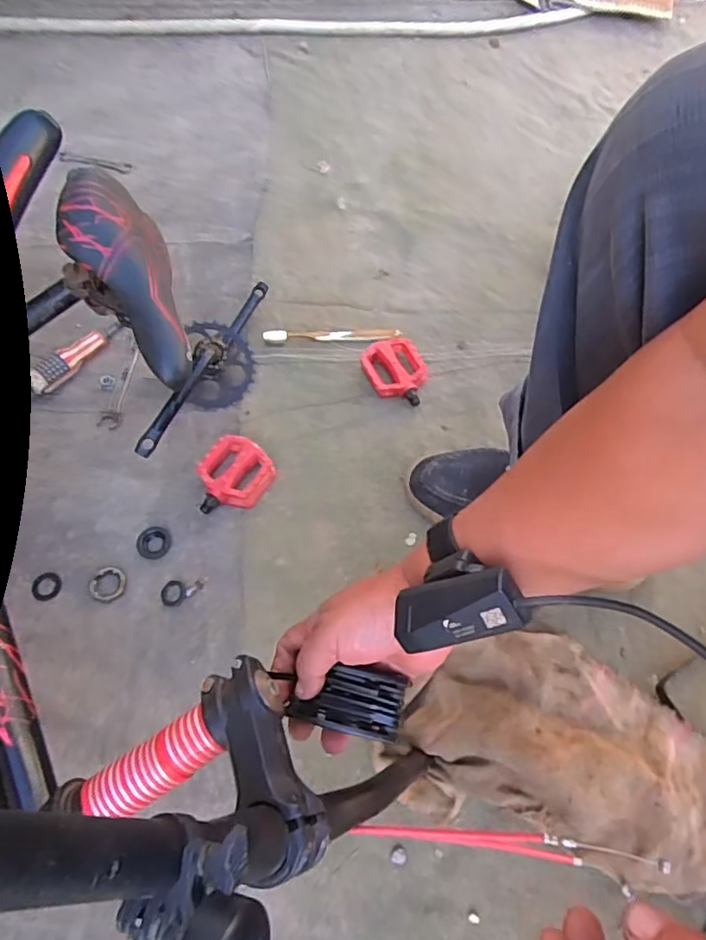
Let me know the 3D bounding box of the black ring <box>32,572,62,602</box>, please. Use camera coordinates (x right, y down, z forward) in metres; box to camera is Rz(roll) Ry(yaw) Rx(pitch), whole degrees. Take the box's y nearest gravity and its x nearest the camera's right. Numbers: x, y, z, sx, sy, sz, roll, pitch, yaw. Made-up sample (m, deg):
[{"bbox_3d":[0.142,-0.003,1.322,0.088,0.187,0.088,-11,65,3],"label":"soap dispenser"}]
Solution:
[{"bbox_3d":[-0.326,0.123,0.630,0.032,0.004,0.030,1,63,-1],"label":"black ring"}]

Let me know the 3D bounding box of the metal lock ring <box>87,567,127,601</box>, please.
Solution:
[{"bbox_3d":[-0.260,0.120,0.627,0.039,0.004,0.036,1,63,-1],"label":"metal lock ring"}]

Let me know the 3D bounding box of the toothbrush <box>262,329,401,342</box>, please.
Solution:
[{"bbox_3d":[-0.027,-0.182,0.789,0.181,0.015,0.017,-4,63,-4],"label":"toothbrush"}]

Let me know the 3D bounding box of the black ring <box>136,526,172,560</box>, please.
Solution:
[{"bbox_3d":[-0.219,0.080,0.651,0.036,0.010,0.037,1,63,-1],"label":"black ring"}]

